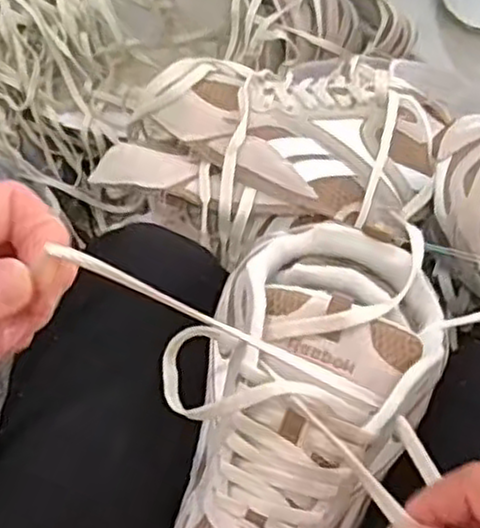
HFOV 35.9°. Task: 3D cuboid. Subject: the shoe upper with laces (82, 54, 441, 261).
[{"bbox_3d":[0.020,-0.081,0.519,0.237,0.050,0.148,7,70,2],"label":"shoe upper with laces"}]

